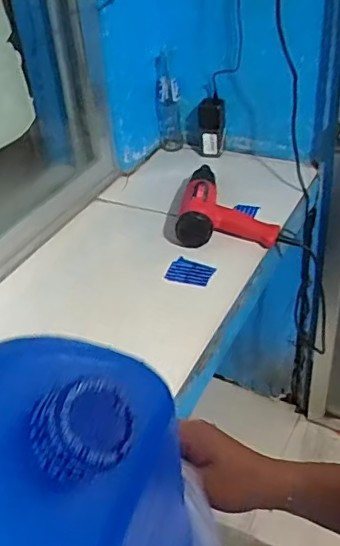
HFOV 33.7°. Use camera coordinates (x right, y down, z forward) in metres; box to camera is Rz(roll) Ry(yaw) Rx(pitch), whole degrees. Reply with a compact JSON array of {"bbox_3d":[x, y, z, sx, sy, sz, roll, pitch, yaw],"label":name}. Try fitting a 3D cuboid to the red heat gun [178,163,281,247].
[{"bbox_3d":[0.113,-0.141,1.129,0.194,0.078,0.234,-1,38,5],"label":"red heat gun"}]

